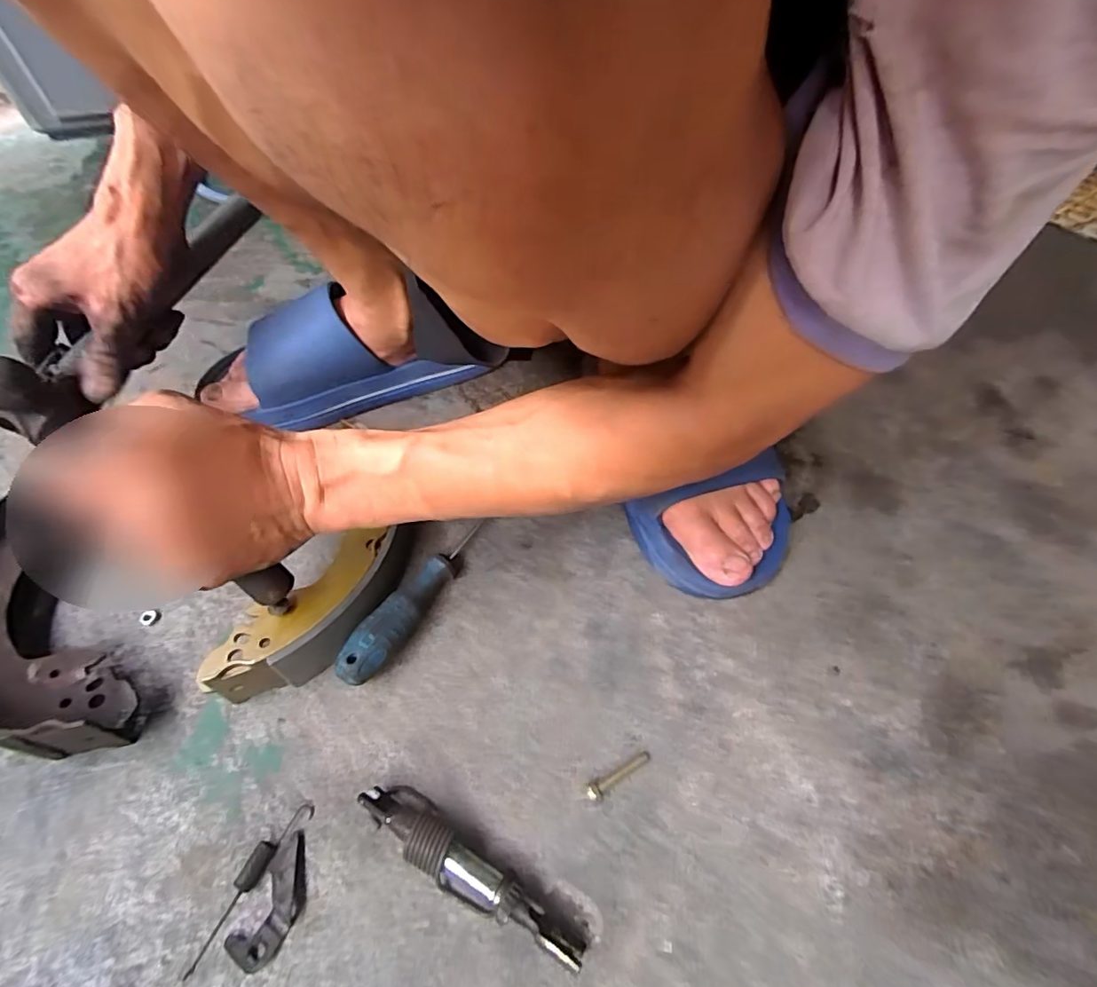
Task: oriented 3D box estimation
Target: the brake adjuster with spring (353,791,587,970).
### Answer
[{"bbox_3d":[-0.041,0.187,0.255,0.124,0.023,0.023,28,56,19],"label":"brake adjuster with spring"}]

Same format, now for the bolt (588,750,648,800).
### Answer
[{"bbox_3d":[0.041,0.159,0.290,0.041,0.007,0.009,-21,55,-18],"label":"bolt"}]

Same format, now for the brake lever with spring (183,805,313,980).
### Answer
[{"bbox_3d":[-0.138,0.197,0.254,0.036,0.009,0.072,20,53,13],"label":"brake lever with spring"}]

